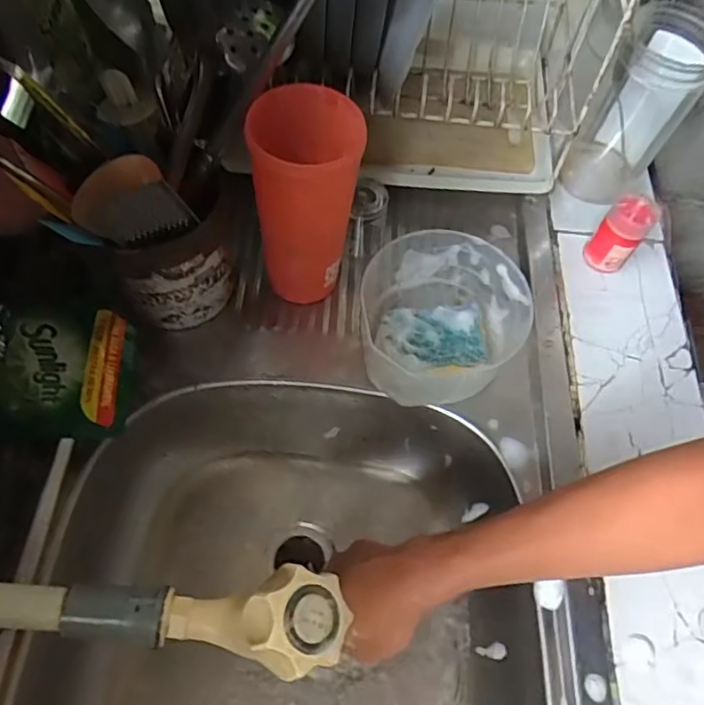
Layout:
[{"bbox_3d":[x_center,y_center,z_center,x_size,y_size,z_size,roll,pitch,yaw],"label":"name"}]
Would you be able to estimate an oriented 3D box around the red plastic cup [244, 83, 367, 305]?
[{"bbox_3d":[-0.036,-0.121,0.486,0.080,0.197,0.079,1,62,-3],"label":"red plastic cup"}]

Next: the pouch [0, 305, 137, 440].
[{"bbox_3d":[-0.248,0.015,0.459,0.138,0.038,0.110,2,62,-2],"label":"pouch"}]

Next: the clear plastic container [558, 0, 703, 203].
[{"bbox_3d":[0.284,-0.242,0.574,0.079,0.177,0.100,29,64,12],"label":"clear plastic container"}]

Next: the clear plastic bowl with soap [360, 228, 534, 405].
[{"bbox_3d":[0.081,-0.034,0.512,0.135,0.067,0.137,1,62,-3],"label":"clear plastic bowl with soap"}]

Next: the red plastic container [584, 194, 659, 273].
[{"bbox_3d":[0.257,-0.112,0.555,0.040,0.081,0.034,34,65,14],"label":"red plastic container"}]

